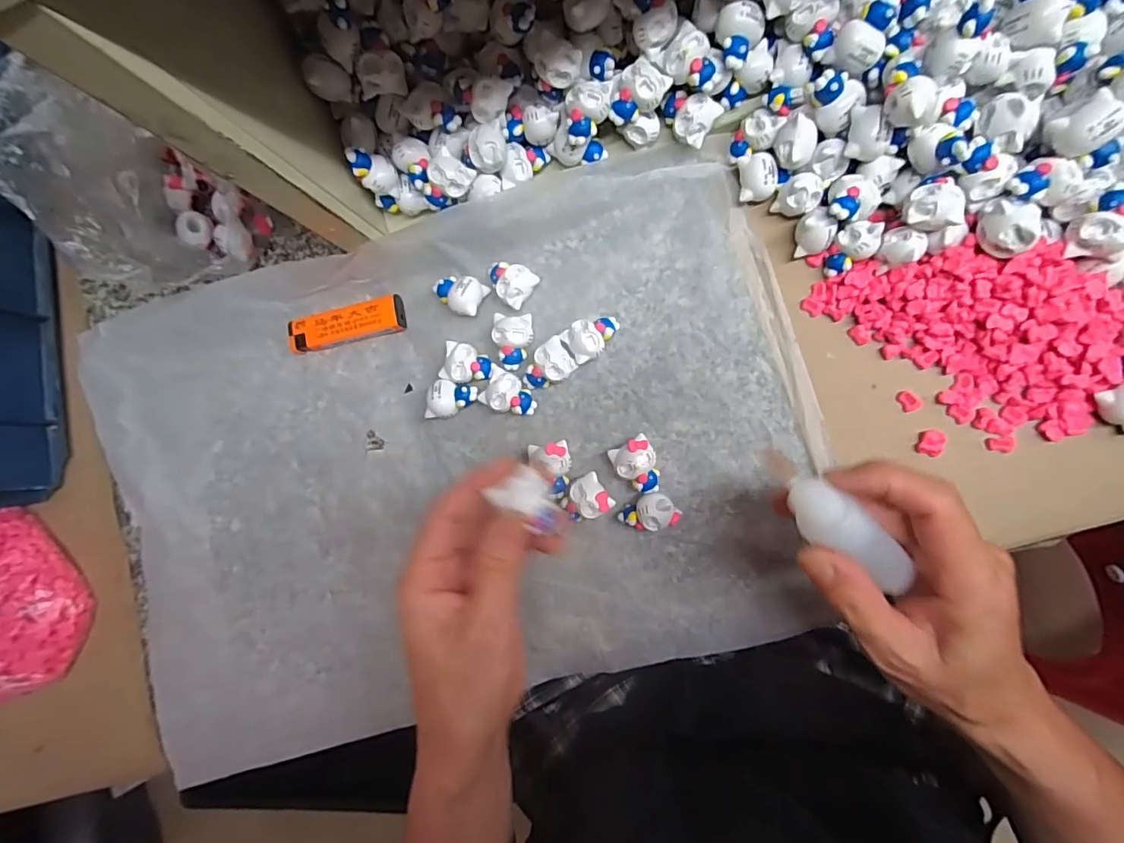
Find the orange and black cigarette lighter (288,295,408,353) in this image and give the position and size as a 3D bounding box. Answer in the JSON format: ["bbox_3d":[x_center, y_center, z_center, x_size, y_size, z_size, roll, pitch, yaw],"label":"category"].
[{"bbox_3d":[-0.147,-0.065,0.349,0.082,0.014,0.023,-11,88,11],"label":"orange and black cigarette lighter"}]

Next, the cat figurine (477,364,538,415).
[{"bbox_3d":[-0.034,-0.018,0.329,0.035,0.018,0.025,20,94,10],"label":"cat figurine"}]

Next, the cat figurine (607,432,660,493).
[{"bbox_3d":[0.047,0.028,0.313,0.024,0.019,0.033,-29,85,10],"label":"cat figurine"}]

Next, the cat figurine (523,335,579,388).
[{"bbox_3d":[-0.010,-0.034,0.326,0.033,0.019,0.024,-35,84,10],"label":"cat figurine"}]

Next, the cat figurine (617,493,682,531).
[{"bbox_3d":[0.053,0.054,0.307,0.035,0.025,0.021,-1,90,11],"label":"cat figurine"}]

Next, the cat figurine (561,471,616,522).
[{"bbox_3d":[0.015,0.048,0.317,0.026,0.019,0.025,-35,84,10],"label":"cat figurine"}]

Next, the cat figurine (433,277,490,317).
[{"bbox_3d":[-0.068,-0.083,0.336,0.033,0.019,0.024,19,94,11],"label":"cat figurine"}]

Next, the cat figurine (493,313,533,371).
[{"bbox_3d":[-0.031,-0.051,0.330,0.024,0.017,0.034,2,91,11],"label":"cat figurine"}]

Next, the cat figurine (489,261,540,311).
[{"bbox_3d":[-0.033,-0.091,0.332,0.032,0.018,0.025,38,97,9],"label":"cat figurine"}]

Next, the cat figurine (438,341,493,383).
[{"bbox_3d":[-0.061,-0.037,0.336,0.031,0.017,0.025,17,94,11],"label":"cat figurine"}]

